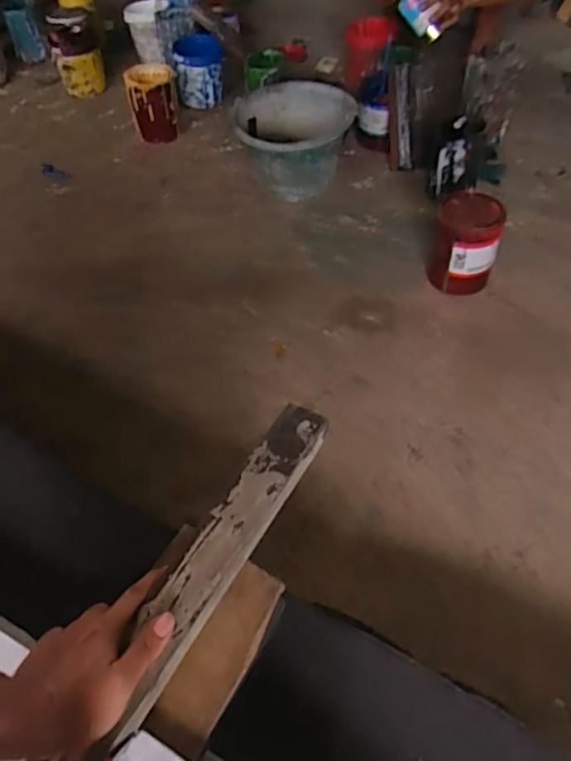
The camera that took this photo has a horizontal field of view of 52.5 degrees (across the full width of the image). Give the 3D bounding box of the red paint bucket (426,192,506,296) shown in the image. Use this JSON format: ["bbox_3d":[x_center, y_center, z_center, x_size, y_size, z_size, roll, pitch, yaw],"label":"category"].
[{"bbox_3d":[0.304,-0.237,0.996,0.107,0.142,0.100,7,54,8],"label":"red paint bucket"}]

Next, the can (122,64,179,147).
[{"bbox_3d":[-0.300,-0.634,1.324,0.110,0.135,0.109,-1,54,2],"label":"can"}]

